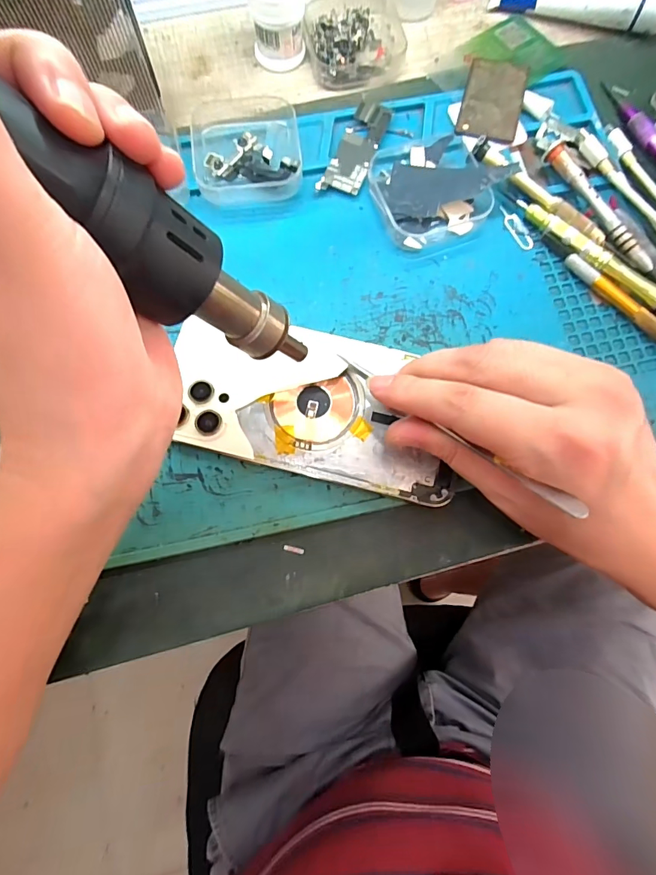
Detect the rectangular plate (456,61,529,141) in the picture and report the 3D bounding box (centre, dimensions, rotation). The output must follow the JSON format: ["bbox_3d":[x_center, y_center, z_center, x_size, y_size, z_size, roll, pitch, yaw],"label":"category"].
[{"bbox_3d":[0.104,-0.214,0.274,0.037,0.004,0.060,13,79,8],"label":"rectangular plate"}]

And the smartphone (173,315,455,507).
[{"bbox_3d":[-0.007,-0.020,0.226,0.150,0.012,0.077,14,79,1],"label":"smartphone"}]

